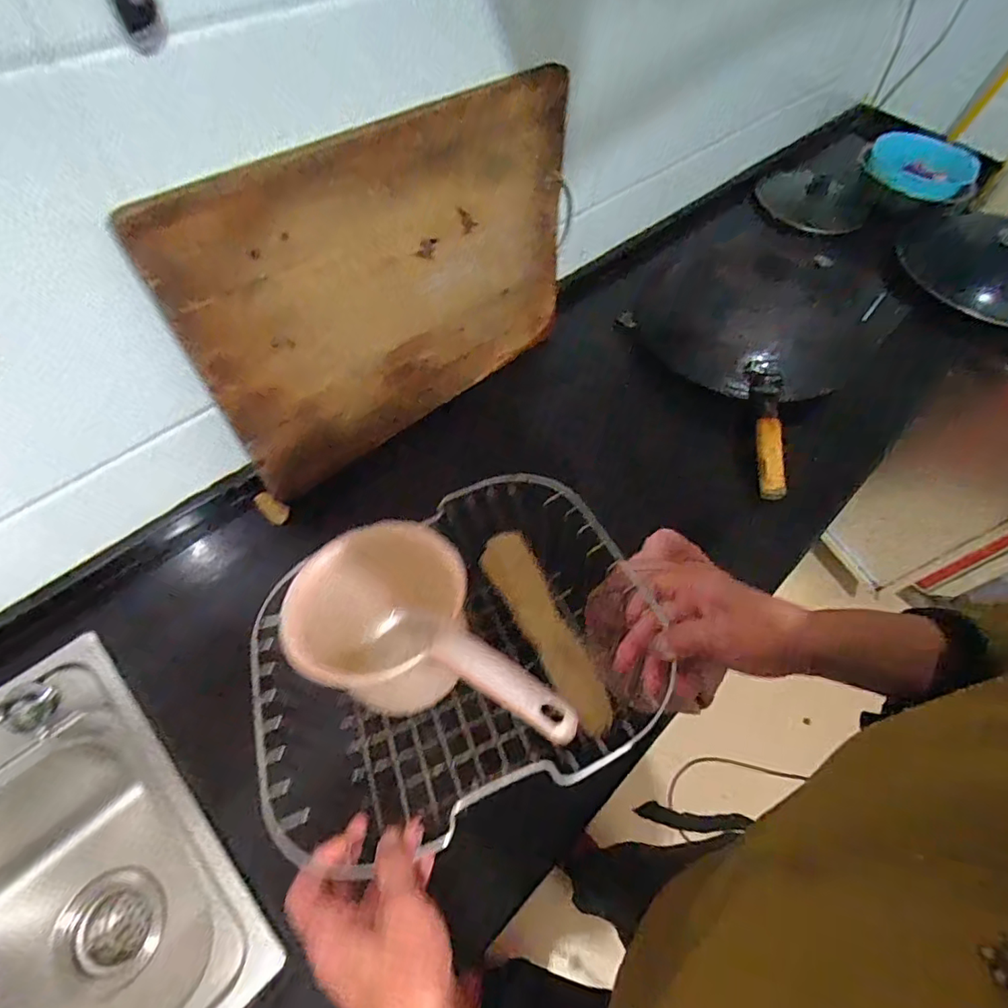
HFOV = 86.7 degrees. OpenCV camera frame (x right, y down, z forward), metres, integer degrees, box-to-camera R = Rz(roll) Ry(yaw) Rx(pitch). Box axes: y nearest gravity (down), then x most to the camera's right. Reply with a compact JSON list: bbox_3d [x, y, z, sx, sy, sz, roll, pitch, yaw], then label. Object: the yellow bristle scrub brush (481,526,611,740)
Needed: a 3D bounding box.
[{"bbox_3d":[0.038,0.114,0.509,0.050,0.040,0.209,-19,62,-15],"label":"yellow bristle scrub brush"}]

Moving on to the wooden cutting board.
[{"bbox_3d":[-0.105,-0.241,0.619,0.497,0.358,0.034,-37,62,-23],"label":"wooden cutting board"}]

